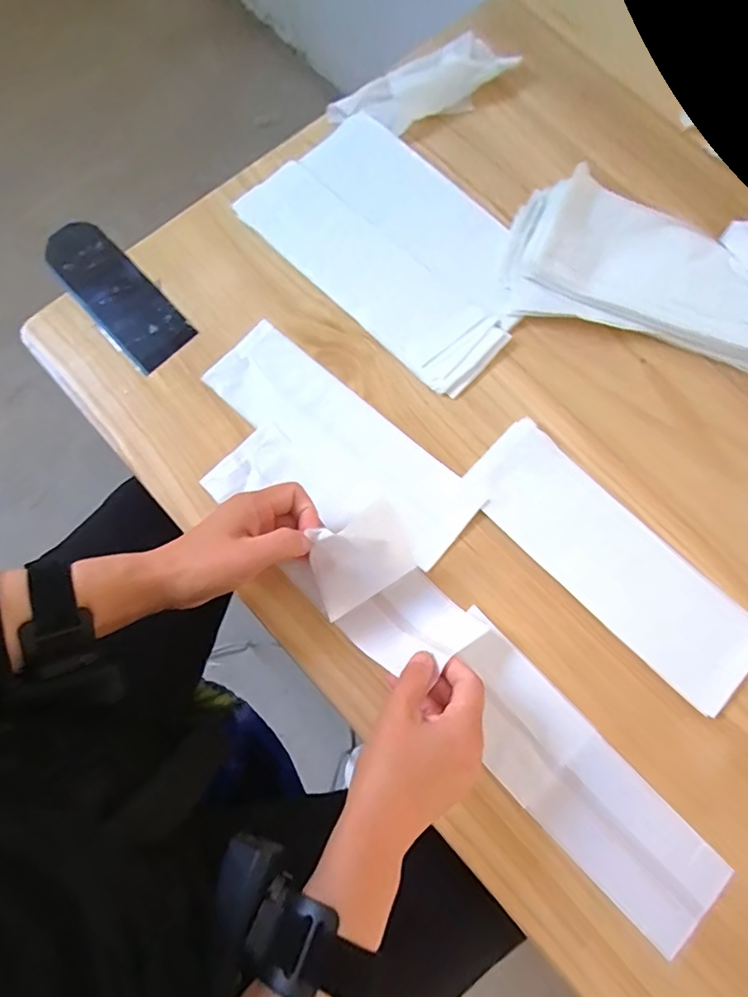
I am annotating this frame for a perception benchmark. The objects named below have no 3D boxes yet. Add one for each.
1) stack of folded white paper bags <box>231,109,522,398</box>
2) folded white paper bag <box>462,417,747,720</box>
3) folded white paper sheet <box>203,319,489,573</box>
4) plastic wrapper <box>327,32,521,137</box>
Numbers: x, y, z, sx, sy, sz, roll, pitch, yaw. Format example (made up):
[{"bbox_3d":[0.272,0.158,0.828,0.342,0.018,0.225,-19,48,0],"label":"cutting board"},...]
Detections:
[{"bbox_3d":[0.023,-0.232,0.463,0.267,0.013,0.160,44,80,10],"label":"stack of folded white paper bags"},{"bbox_3d":[0.185,0.046,0.404,0.085,0.010,0.248,-44,80,-10],"label":"folded white paper bag"},{"bbox_3d":[-0.027,-0.049,0.423,0.244,0.006,0.074,40,79,9],"label":"folded white paper sheet"},{"bbox_3d":[0.049,-0.404,0.502,0.182,0.020,0.061,-30,78,-7],"label":"plastic wrapper"}]

